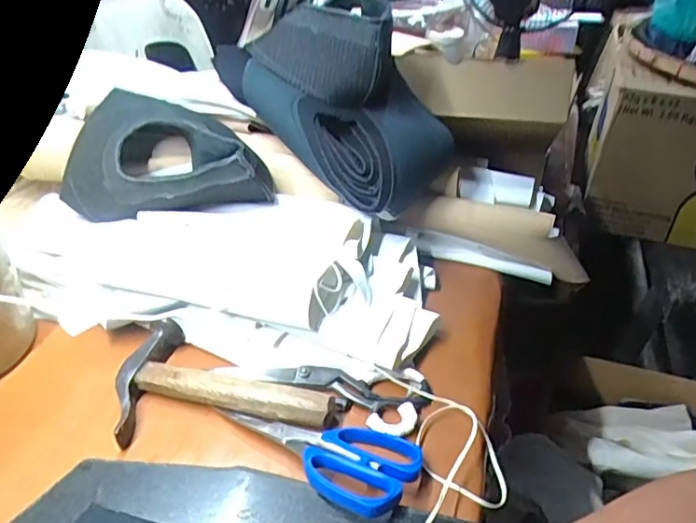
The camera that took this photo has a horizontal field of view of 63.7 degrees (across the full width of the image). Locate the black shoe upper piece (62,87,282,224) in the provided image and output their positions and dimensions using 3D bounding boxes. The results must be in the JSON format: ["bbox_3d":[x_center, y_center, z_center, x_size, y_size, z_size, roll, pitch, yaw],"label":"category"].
[{"bbox_3d":[-0.201,-0.115,0.619,0.267,0.101,0.148,12,38,15],"label":"black shoe upper piece"}]

